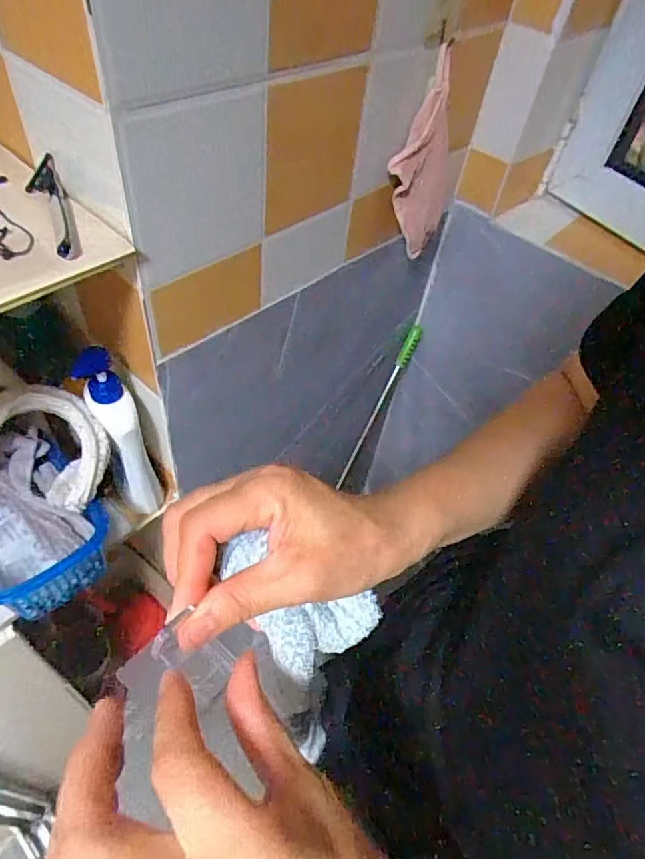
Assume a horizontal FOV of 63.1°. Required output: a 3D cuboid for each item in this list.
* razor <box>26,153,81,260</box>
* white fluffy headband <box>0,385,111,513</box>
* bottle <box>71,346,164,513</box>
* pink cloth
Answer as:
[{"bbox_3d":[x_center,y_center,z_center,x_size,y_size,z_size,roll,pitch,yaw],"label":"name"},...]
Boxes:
[{"bbox_3d":[-0.229,-0.190,0.443,0.029,0.037,0.123,-17,50,-20],"label":"razor"},{"bbox_3d":[-0.349,0.018,0.602,0.201,0.051,0.153,4,85,-13],"label":"white fluffy headband"},{"bbox_3d":[-0.244,0.022,0.655,0.056,0.220,0.065,-21,56,-23],"label":"bottle"},{"bbox_3d":[0.125,-0.328,0.663,0.047,0.216,0.082,35,54,20],"label":"pink cloth"}]

